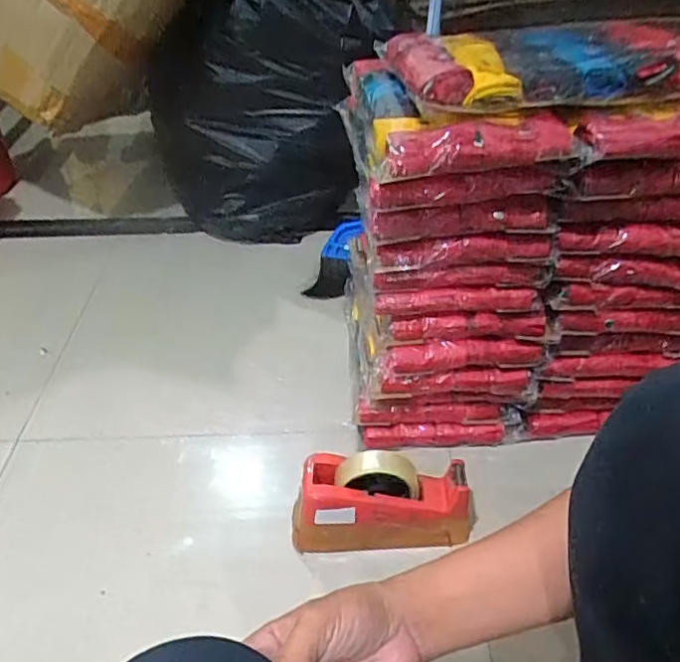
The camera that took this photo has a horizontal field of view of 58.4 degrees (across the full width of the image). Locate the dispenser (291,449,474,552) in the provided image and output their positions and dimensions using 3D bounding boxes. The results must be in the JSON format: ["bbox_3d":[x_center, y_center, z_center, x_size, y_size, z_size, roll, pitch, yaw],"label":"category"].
[{"bbox_3d":[0.050,0.195,0.699,0.202,0.120,0.062,0,39,1],"label":"dispenser"}]

